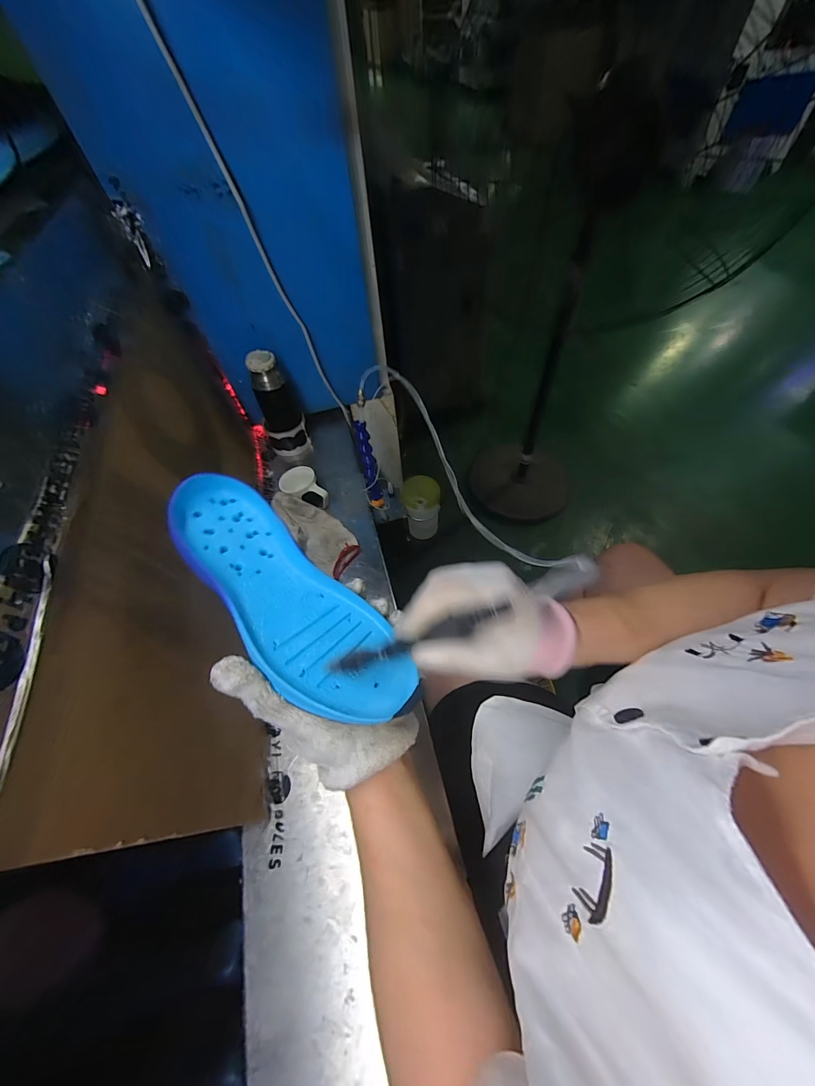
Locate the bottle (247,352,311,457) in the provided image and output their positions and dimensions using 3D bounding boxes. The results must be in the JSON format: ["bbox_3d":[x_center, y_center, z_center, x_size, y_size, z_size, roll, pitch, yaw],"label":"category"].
[{"bbox_3d":[-0.250,-0.261,0.711,0.078,0.201,0.080,-23,57,-10],"label":"bottle"}]

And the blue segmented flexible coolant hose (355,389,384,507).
[{"bbox_3d":[-0.067,-0.148,0.625,0.025,0.198,0.023,-8,34,0],"label":"blue segmented flexible coolant hose"}]

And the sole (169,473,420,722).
[{"bbox_3d":[-0.101,0.042,0.305,0.250,0.023,0.088,44,69,11],"label":"sole"}]

